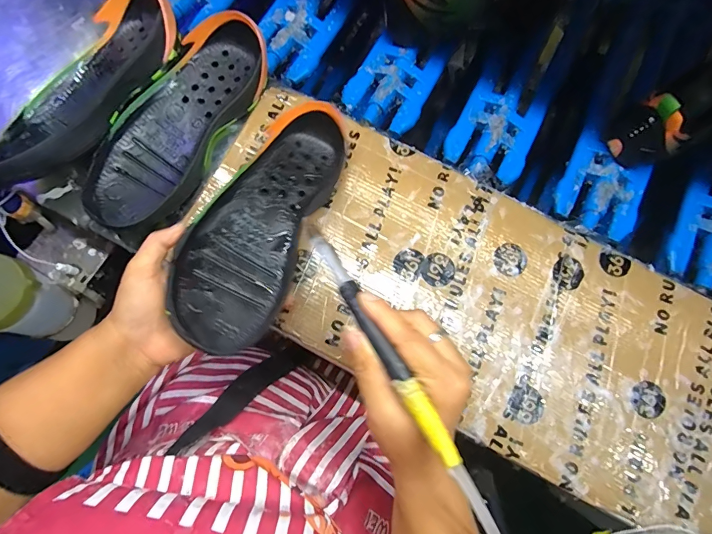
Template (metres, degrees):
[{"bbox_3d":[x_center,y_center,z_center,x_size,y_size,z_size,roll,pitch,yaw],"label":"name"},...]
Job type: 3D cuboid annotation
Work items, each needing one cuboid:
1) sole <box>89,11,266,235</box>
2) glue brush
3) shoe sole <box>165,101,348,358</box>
[{"bbox_3d":[-0.181,-0.148,0.396,0.091,0.042,0.239,30,80,5],"label":"sole"},{"bbox_3d":[0.010,0.037,0.245,0.011,0.012,0.172,-30,65,-6],"label":"glue brush"},{"bbox_3d":[-0.080,-0.048,0.344,0.084,0.037,0.249,21,65,4],"label":"shoe sole"}]

